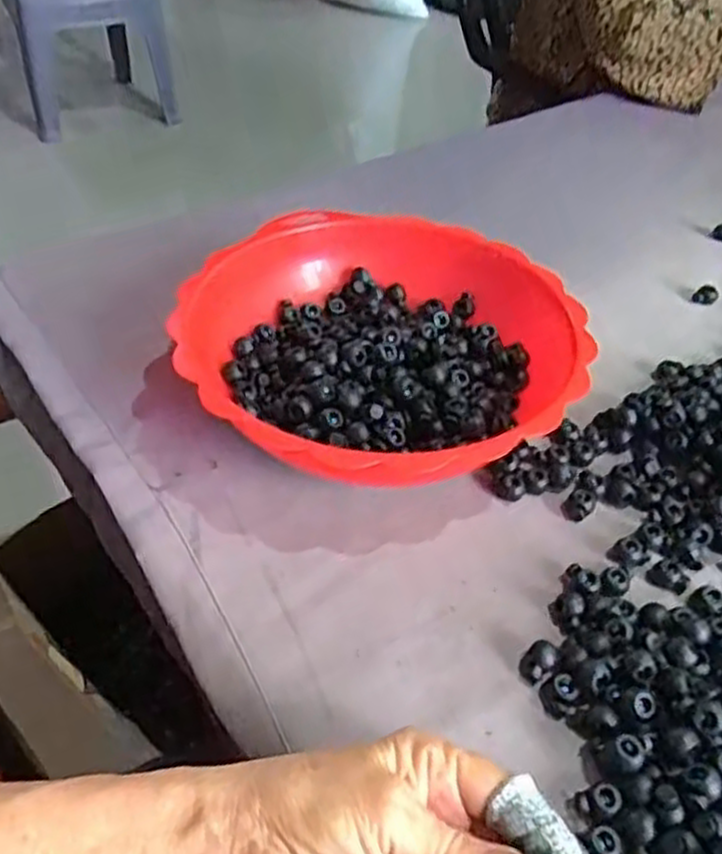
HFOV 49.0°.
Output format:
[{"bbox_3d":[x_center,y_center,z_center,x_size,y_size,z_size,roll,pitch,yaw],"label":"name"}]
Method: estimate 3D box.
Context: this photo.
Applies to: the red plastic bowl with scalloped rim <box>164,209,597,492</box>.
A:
[{"bbox_3d":[0.011,-0.038,0.492,0.230,0.075,0.234,2,41,-2],"label":"red plastic bowl with scalloped rim"}]

